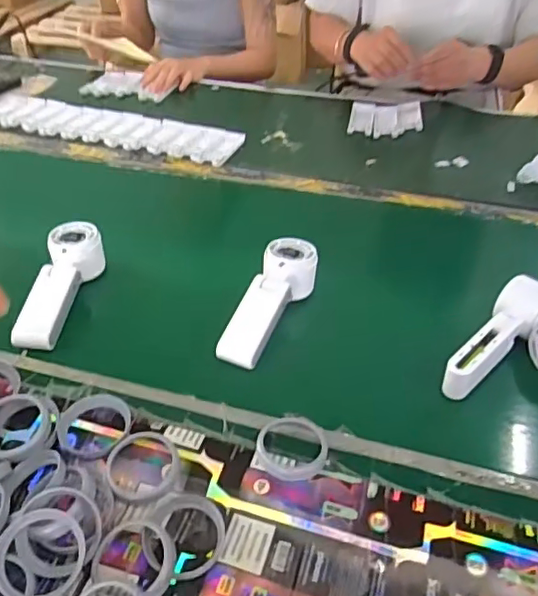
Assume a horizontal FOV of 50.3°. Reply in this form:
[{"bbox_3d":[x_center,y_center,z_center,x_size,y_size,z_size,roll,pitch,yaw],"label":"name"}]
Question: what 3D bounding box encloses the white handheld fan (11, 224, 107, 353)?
[{"bbox_3d":[-0.232,-0.011,0.637,0.054,0.042,0.171,7,50,4],"label":"white handheld fan"}]

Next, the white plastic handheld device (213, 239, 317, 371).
[{"bbox_3d":[0.000,-0.001,0.613,0.057,0.062,0.161,20,39,20],"label":"white plastic handheld device"}]

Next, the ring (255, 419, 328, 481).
[{"bbox_3d":[0.020,0.125,0.481,0.059,0.012,0.062,0,42,0],"label":"ring"}]

